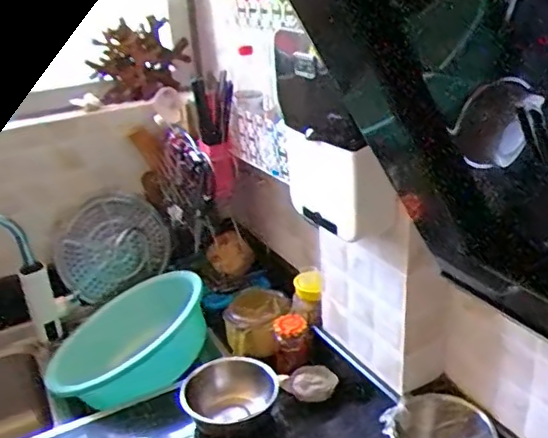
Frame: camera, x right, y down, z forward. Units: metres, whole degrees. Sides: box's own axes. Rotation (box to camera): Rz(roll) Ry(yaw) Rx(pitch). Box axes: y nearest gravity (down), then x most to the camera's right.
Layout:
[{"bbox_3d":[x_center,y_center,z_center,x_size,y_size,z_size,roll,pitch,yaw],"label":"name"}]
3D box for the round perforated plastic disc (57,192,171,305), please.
[{"bbox_3d":[-0.369,0.066,1.380,0.244,0.255,0.034,-11,28,-17],"label":"round perforated plastic disc"}]

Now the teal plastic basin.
[{"bbox_3d":[-0.303,0.261,1.248,0.374,0.117,0.292,-31,28,-10],"label":"teal plastic basin"}]

